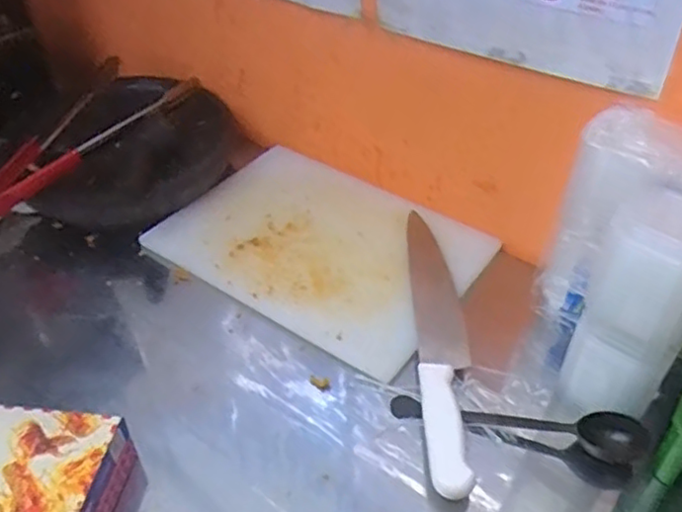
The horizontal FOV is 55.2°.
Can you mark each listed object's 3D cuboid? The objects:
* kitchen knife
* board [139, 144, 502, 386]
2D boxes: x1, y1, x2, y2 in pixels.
[{"bbox_3d":[0.100,0.075,0.652,0.049,0.020,0.343,0,42,2],"label":"kitchen knife"},{"bbox_3d":[-0.027,-0.017,0.763,0.337,0.012,0.253,24,48,26],"label":"board"}]

